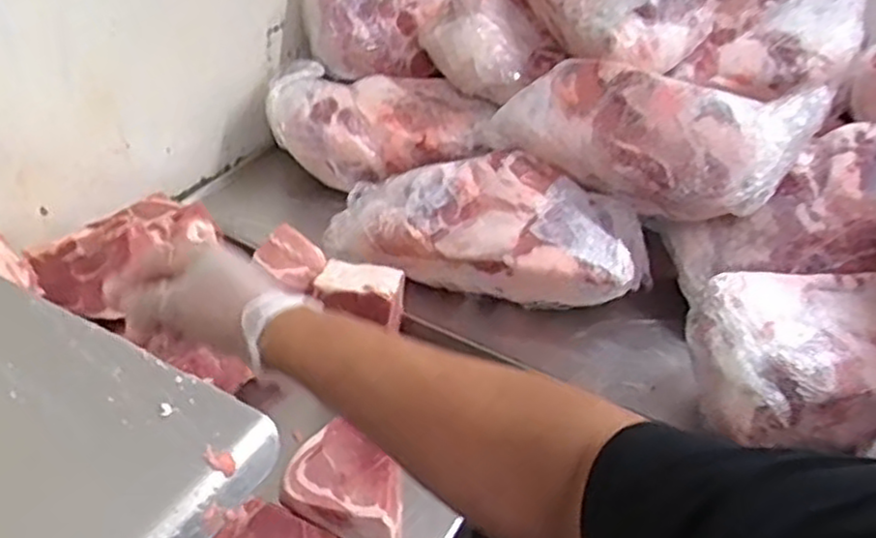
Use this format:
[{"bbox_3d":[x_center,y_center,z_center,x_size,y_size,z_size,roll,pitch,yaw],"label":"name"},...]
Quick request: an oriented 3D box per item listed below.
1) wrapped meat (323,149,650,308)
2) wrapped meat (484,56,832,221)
[{"bbox_3d":[0.064,-0.053,0.973,0.397,0.138,0.149,10,38,6],"label":"wrapped meat"},{"bbox_3d":[0.272,-0.184,0.975,0.384,0.130,0.192,21,40,20],"label":"wrapped meat"}]

